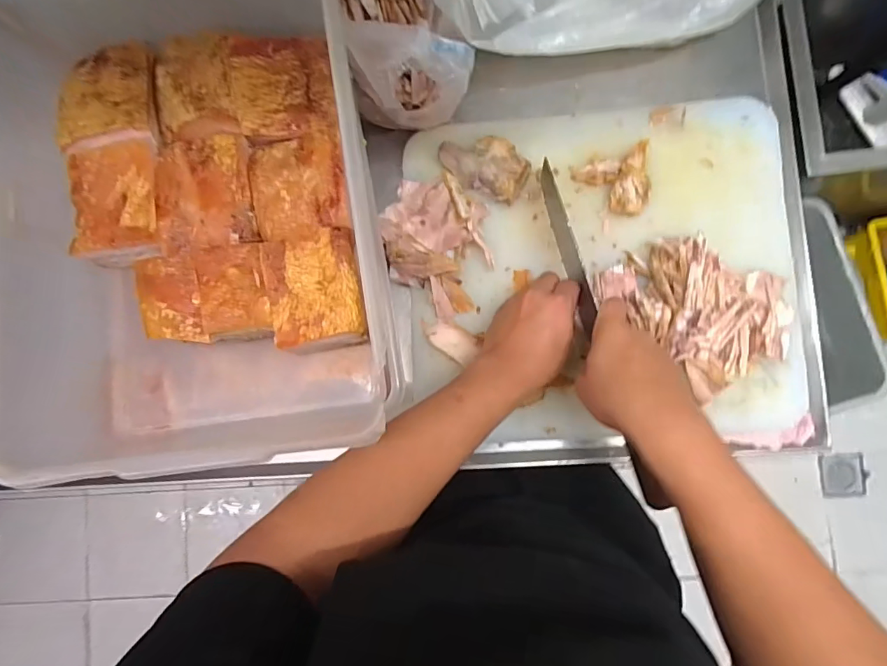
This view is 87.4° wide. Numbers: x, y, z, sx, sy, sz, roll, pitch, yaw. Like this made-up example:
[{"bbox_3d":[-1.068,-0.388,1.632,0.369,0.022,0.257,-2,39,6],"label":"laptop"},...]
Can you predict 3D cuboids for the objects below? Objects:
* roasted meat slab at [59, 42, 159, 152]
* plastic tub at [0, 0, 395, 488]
[{"bbox_3d":[-0.277,-0.196,0.382,0.078,0.032,0.089,-3,86,3],"label":"roasted meat slab"},{"bbox_3d":[-0.188,-0.098,0.360,0.262,0.105,0.362,-9,86,3],"label":"plastic tub"}]

